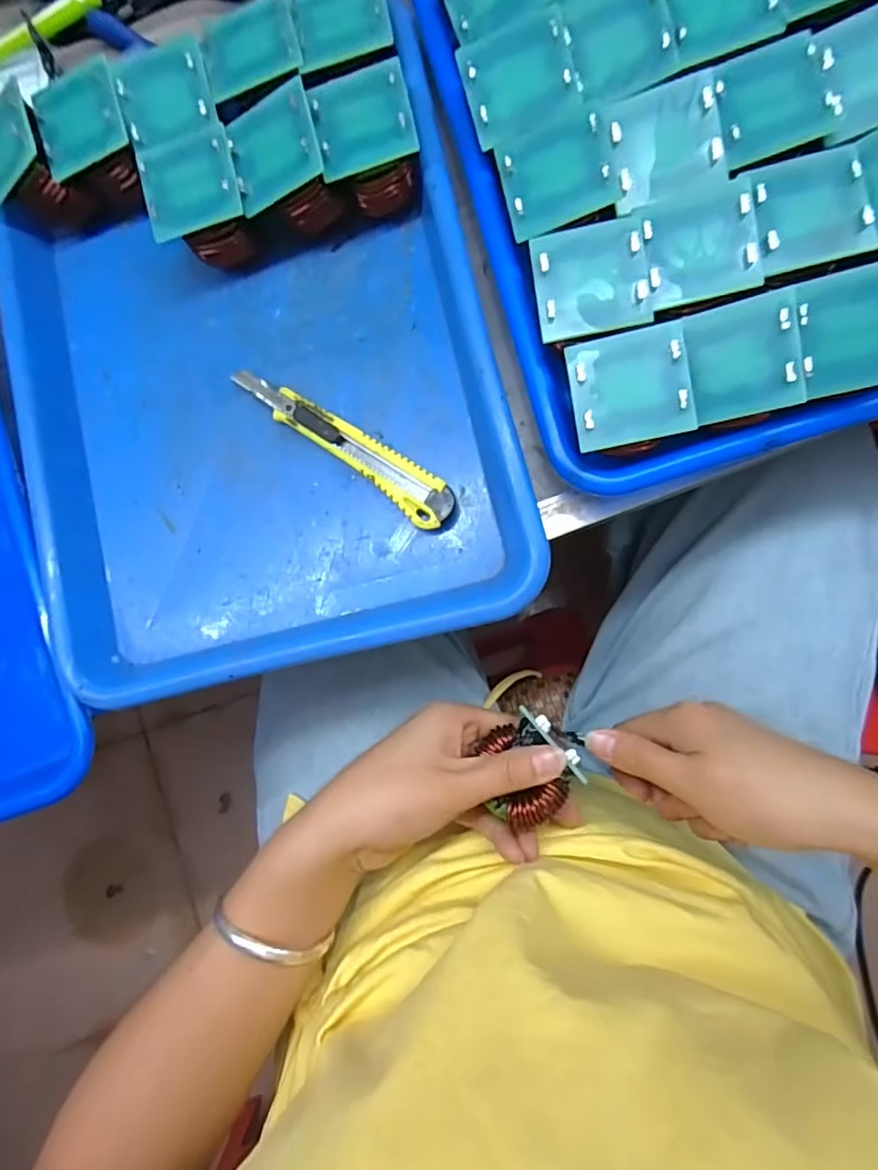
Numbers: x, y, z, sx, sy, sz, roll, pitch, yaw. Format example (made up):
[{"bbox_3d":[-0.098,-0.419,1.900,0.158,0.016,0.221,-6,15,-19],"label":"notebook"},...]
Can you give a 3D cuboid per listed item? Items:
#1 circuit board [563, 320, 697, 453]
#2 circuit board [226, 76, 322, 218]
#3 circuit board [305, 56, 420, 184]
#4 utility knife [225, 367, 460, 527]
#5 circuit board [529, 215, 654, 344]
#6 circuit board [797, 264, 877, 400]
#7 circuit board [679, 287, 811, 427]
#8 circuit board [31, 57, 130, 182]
[{"bbox_3d":[0.079,-0.082,0.236,0.046,0.007,0.043,-9,85,7],"label":"circuit board"},{"bbox_3d":[-0.079,-0.210,0.273,0.044,0.008,0.045,-13,93,24],"label":"circuit board"},{"bbox_3d":[-0.036,-0.219,0.266,0.046,0.009,0.042,-14,94,3],"label":"circuit board"},{"bbox_3d":[-0.051,-0.075,0.296,0.138,0.006,0.023,36,92,9],"label":"utility knife"},{"bbox_3d":[0.066,-0.131,0.245,0.046,0.009,0.044,-8,85,7],"label":"circuit board"},{"bbox_3d":[0.165,-0.100,0.222,0.046,0.005,0.044,-10,97,7],"label":"circuit board"},{"bbox_3d":[0.123,-0.091,0.227,0.041,0.009,0.043,-11,85,7],"label":"circuit board"},{"bbox_3d":[-0.181,-0.235,0.286,0.047,0.005,0.039,-14,98,15],"label":"circuit board"}]

